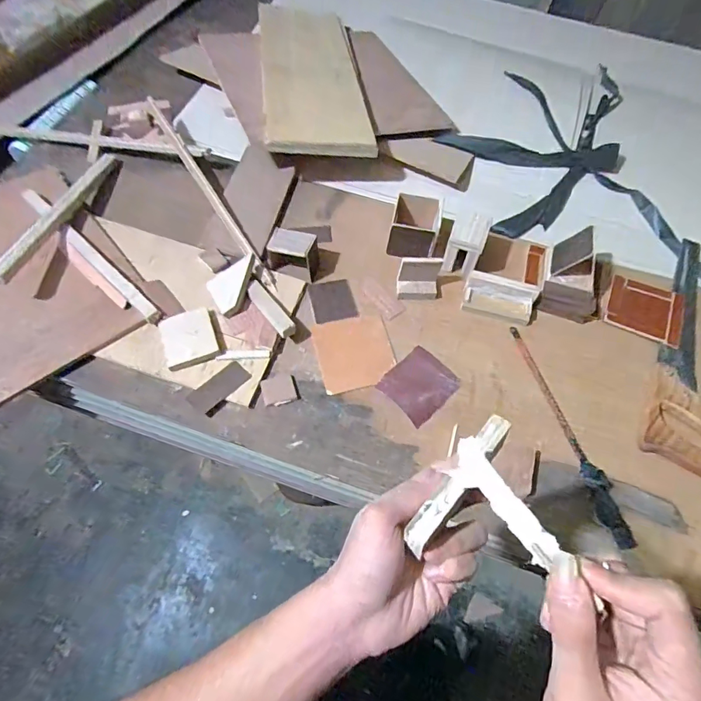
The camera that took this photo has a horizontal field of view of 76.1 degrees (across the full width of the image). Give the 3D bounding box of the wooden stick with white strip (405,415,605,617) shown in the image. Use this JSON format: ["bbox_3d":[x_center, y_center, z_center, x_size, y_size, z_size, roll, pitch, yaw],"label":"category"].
[{"bbox_3d":[0.089,0.083,0.269,0.062,0.059,0.106,34,67,12],"label":"wooden stick with white strip"}]

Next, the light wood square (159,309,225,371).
[{"bbox_3d":[-0.216,-0.017,0.610,0.074,0.011,0.072,-20,65,-14],"label":"light wood square"}]

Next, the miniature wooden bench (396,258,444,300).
[{"bbox_3d":[0.104,-0.110,0.682,0.061,0.045,0.045,2,62,-4],"label":"miniature wooden bench"}]

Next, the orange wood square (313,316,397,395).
[{"bbox_3d":[0.007,0.002,0.640,0.106,0.009,0.113,-11,63,-10],"label":"orange wood square"}]

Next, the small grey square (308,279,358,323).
[{"bbox_3d":[-0.026,-0.076,0.681,0.064,0.005,0.069,-10,63,-10],"label":"small grey square"}]

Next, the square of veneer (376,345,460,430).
[{"bbox_3d":[0.097,0.047,0.626,0.084,0.004,0.095,42,67,17],"label":"square of veneer"}]

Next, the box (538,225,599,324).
[{"bbox_3d":[0.350,-0.114,0.679,0.089,0.078,0.107,15,62,3],"label":"box"}]

